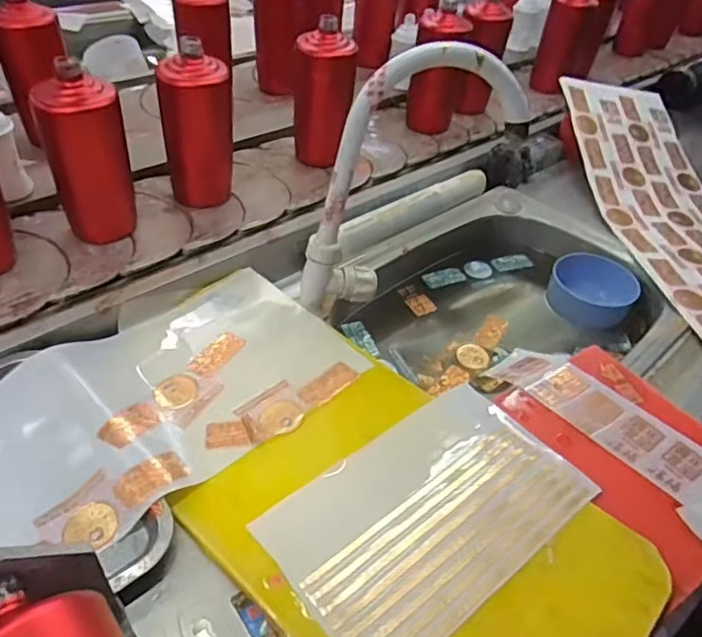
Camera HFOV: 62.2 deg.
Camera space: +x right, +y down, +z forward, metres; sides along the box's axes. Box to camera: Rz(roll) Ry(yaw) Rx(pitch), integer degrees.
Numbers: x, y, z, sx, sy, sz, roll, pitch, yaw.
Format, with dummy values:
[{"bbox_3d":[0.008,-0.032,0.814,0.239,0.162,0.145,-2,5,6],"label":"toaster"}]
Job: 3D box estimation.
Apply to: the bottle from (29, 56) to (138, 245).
[{"bbox_3d":[-0.288,-0.174,0.642,0.069,0.184,0.064,13,43,11],"label":"bottle"}]

